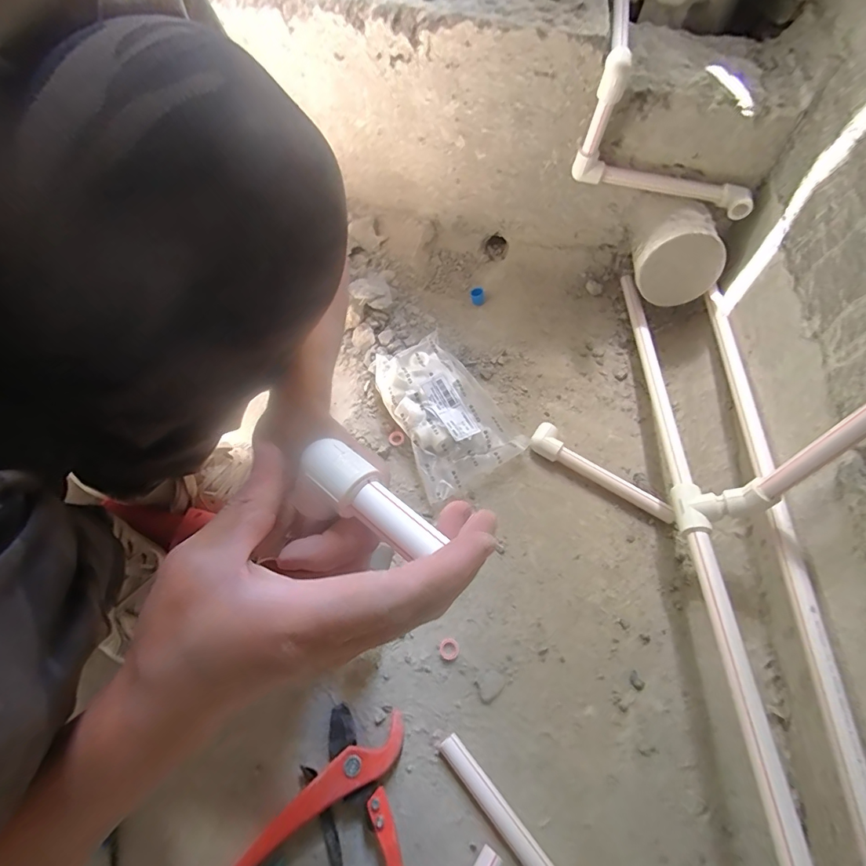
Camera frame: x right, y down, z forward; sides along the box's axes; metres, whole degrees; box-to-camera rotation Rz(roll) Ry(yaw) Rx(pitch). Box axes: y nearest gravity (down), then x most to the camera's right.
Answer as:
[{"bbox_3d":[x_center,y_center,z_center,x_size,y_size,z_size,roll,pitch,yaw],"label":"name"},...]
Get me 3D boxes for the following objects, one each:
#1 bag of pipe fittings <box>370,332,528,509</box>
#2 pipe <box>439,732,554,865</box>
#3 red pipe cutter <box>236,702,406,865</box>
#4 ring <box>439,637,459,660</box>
[{"bbox_3d":[0.012,-0.034,0.610,0.137,0.046,0.221,-29,66,-19],"label":"bag of pipe fittings"},{"bbox_3d":[0.069,0.359,0.401,0.022,0.018,0.169,-37,69,-21],"label":"pipe"},{"bbox_3d":[-0.082,0.346,0.395,0.189,0.033,0.160,9,60,1],"label":"red pipe cutter"},{"bbox_3d":[0.018,0.238,0.482,0.022,0.004,0.022,2,60,-3],"label":"ring"}]

